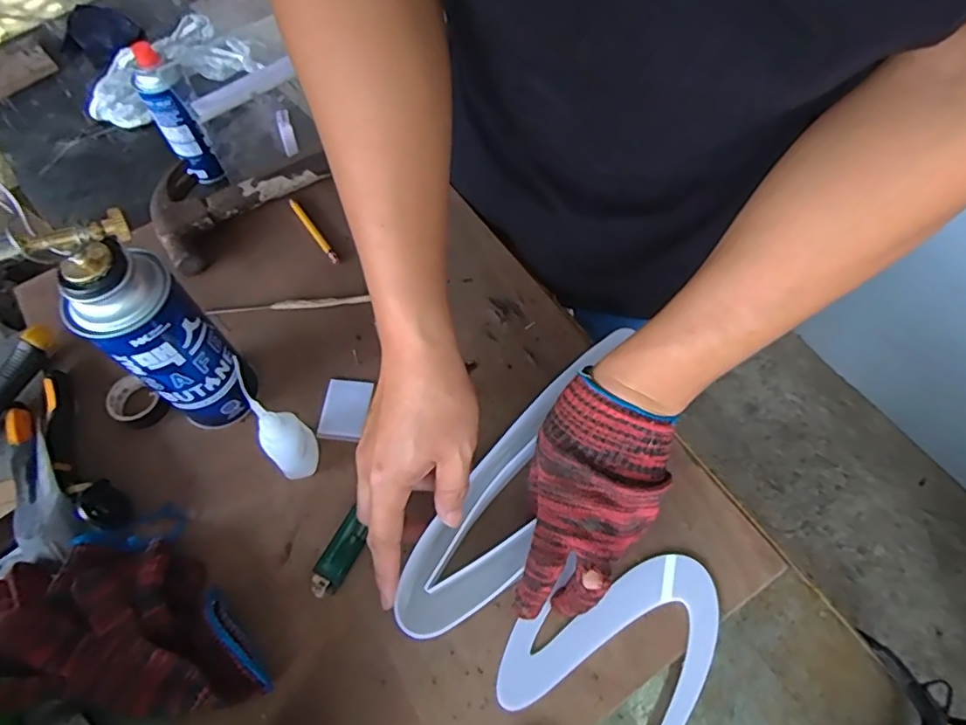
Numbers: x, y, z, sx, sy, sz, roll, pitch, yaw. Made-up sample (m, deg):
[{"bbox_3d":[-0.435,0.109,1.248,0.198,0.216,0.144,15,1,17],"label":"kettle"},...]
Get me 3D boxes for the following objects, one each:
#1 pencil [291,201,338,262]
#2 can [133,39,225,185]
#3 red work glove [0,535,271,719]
[{"bbox_3d":[-0.168,-0.132,0.581,0.009,0.008,0.093,-33,66,-15],"label":"pencil"},{"bbox_3d":[-0.420,-0.333,0.803,0.044,0.193,0.045,0,62,1],"label":"can"},{"bbox_3d":[-0.252,0.178,0.406,0.197,0.055,0.109,2,62,2],"label":"red work glove"}]

